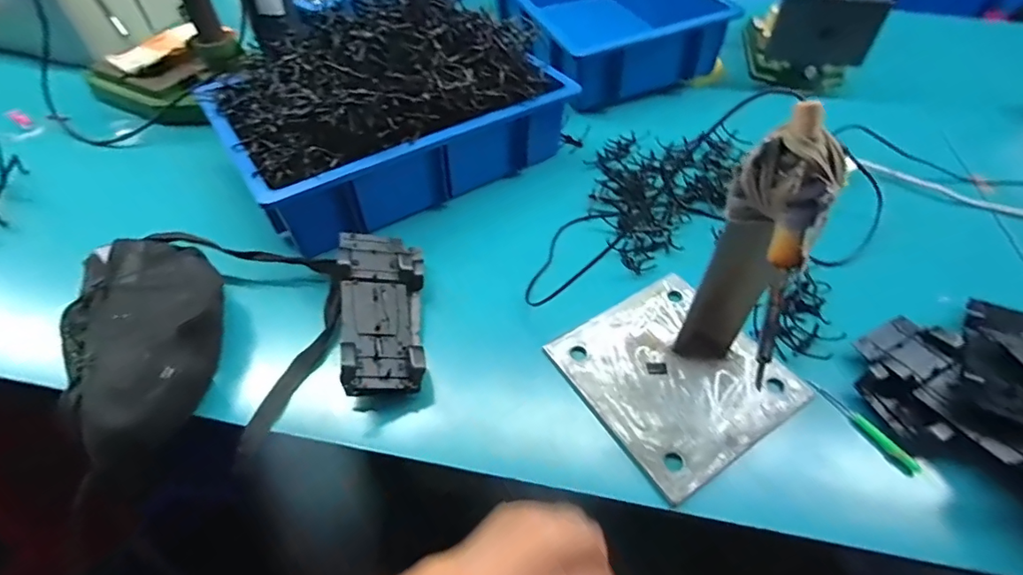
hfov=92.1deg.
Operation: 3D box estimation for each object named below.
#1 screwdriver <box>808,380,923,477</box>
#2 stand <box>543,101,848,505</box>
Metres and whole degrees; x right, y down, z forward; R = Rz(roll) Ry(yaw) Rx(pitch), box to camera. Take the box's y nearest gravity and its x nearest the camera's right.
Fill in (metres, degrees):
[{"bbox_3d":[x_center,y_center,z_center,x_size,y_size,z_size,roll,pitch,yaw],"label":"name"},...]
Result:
[{"bbox_3d":[0.337,0.131,0.475,0.009,0.018,0.110,-24,55,-18],"label":"screwdriver"},{"bbox_3d":[0.169,0.006,0.413,0.193,0.257,0.194,-27,56,-21],"label":"stand"}]

